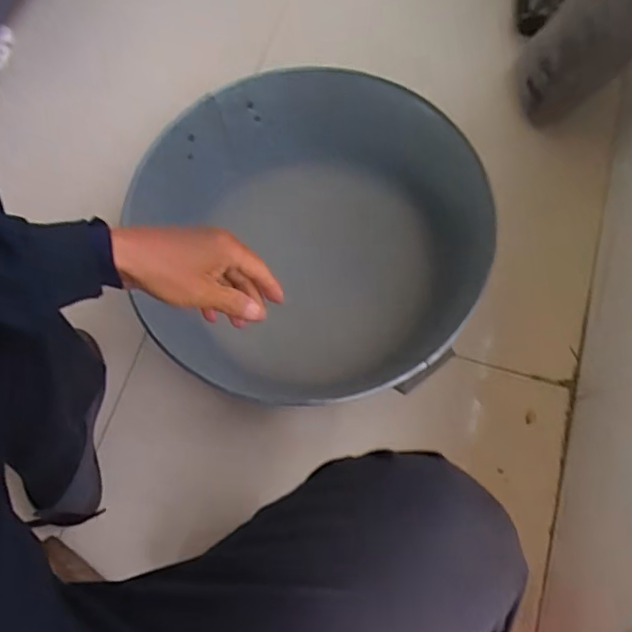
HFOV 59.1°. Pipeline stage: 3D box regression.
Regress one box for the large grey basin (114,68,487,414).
[{"bbox_3d":[0.008,-0.102,0.775,0.420,0.157,0.426,0,71,1],"label":"large grey basin"}]

